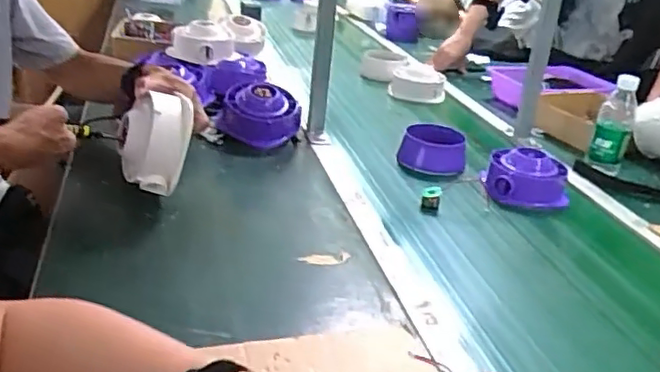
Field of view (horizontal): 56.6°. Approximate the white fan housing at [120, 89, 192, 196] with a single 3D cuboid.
[{"bbox_3d":[-0.233,-0.055,0.817,0.088,0.120,0.076,-2,25,-17],"label":"white fan housing"}]

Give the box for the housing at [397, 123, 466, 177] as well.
[{"bbox_3d":[0.185,-0.064,1.104,0.100,0.066,0.082,23,29,34],"label":"housing"}]

